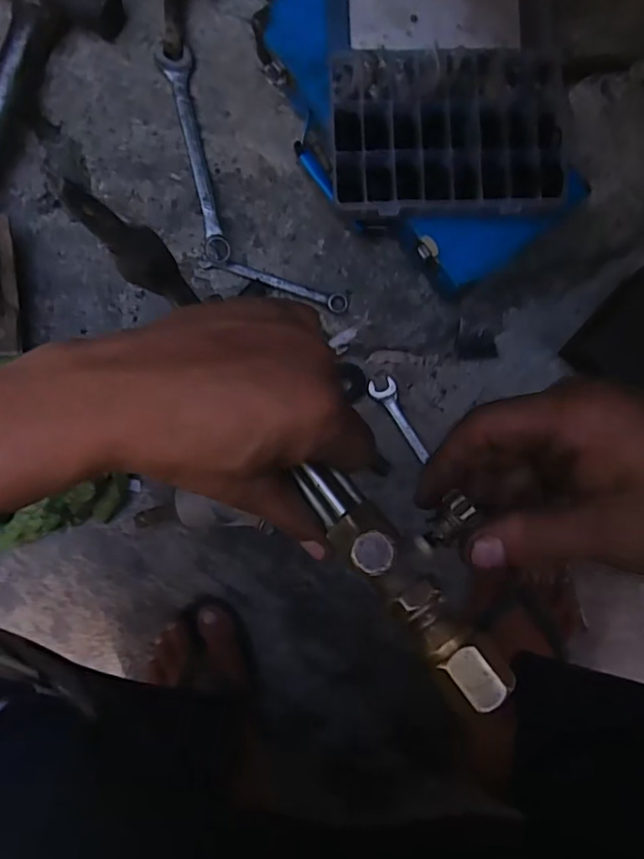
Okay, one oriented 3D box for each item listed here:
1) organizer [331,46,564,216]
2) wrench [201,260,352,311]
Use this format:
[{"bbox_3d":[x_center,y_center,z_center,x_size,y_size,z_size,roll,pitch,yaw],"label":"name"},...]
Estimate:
[{"bbox_3d":[0.108,-0.256,0.480,0.196,0.021,0.139,-2,91,-1],"label":"organizer"},{"bbox_3d":[-0.050,-0.152,0.578,0.158,0.012,0.017,18,89,2],"label":"wrench"}]

